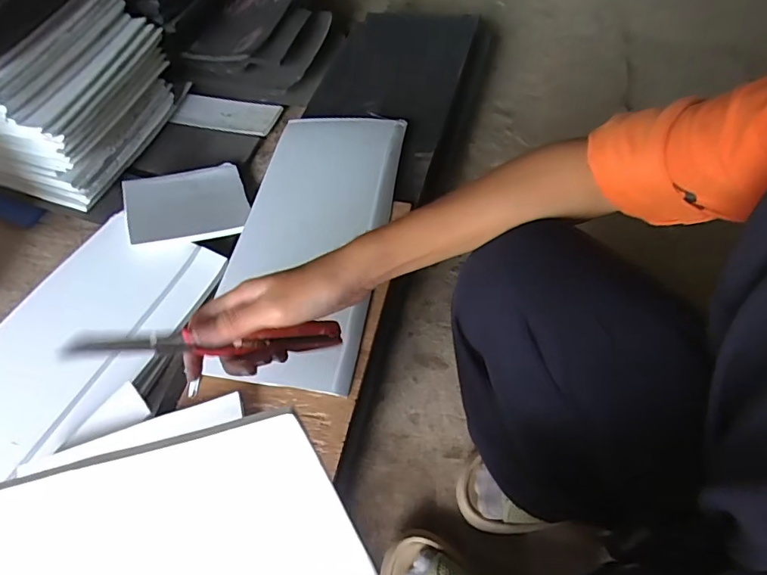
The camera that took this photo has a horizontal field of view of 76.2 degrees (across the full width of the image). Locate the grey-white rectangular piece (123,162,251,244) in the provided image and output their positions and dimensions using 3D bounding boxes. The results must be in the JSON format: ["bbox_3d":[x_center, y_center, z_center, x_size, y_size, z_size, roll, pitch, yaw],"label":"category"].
[{"bbox_3d":[-0.329,-0.145,0.824,0.187,0.018,0.170,-11,51,-24],"label":"grey-white rectangular piece"}]

